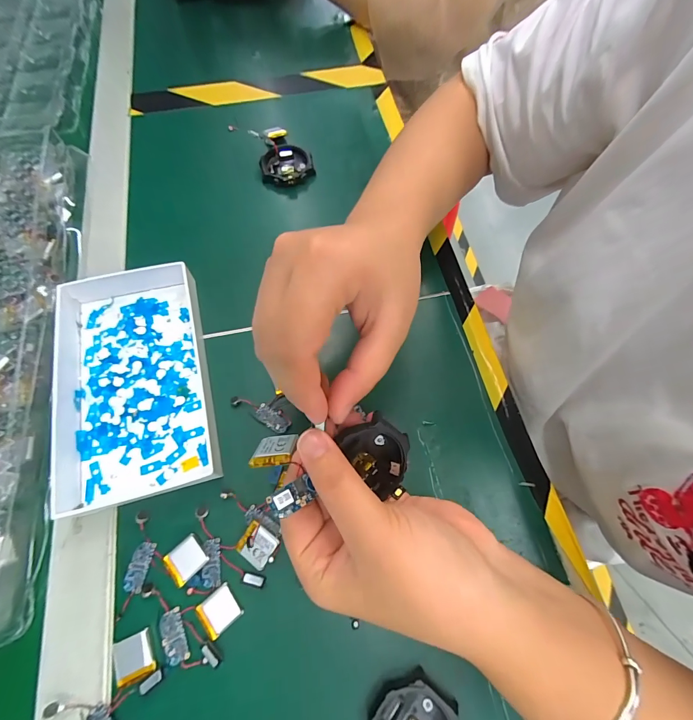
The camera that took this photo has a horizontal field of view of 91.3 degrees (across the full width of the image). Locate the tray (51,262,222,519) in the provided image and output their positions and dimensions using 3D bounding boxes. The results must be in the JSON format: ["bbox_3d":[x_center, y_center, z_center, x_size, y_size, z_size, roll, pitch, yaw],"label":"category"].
[{"bbox_3d":[-0.164,0.014,0.254,0.110,0.027,0.169,-13,68,-7],"label":"tray"}]

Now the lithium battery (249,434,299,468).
[{"bbox_3d":[-0.038,0.047,0.178,0.021,0.004,0.023,-8,25,8],"label":"lithium battery"}]

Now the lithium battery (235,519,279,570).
[{"bbox_3d":[-0.058,0.122,0.224,0.023,0.005,0.021,29,70,10],"label":"lithium battery"}]

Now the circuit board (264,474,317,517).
[{"bbox_3d":[-0.025,0.063,0.156,0.022,0.004,0.011,-21,73,-35],"label":"circuit board"}]

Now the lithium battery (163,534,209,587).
[{"bbox_3d":[-0.104,0.130,0.220,0.024,0.005,0.021,-42,75,-17],"label":"lithium battery"}]

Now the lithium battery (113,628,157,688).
[{"bbox_3d":[-0.127,0.177,0.201,0.022,0.004,0.022,-22,70,-11],"label":"lithium battery"}]

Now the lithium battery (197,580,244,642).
[{"bbox_3d":[-0.079,0.156,0.211,0.023,0.004,0.022,-37,73,-15],"label":"lithium battery"}]

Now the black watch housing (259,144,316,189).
[{"bbox_3d":[-0.062,-0.201,0.352,0.053,0.012,0.050,-11,68,-6],"label":"black watch housing"}]

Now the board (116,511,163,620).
[{"bbox_3d":[-0.132,0.132,0.220,0.019,0.004,0.059,1,67,-2],"label":"board"}]

